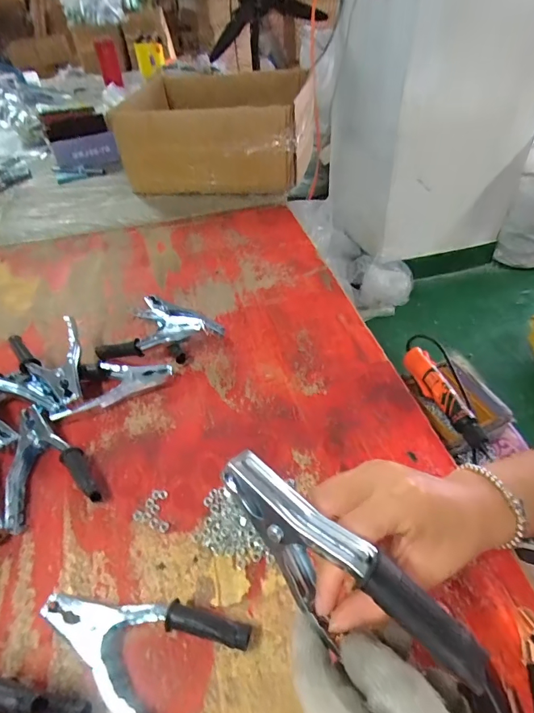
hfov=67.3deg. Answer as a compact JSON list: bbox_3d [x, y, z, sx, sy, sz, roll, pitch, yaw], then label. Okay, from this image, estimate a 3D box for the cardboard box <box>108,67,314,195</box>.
[{"bbox_3d":[-0.118,-0.551,0.970,0.449,0.164,0.360,5,45,10],"label":"cardboard box"}]

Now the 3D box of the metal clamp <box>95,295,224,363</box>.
[{"bbox_3d":[-0.134,-0.048,0.532,0.146,0.053,0.124,6,45,12],"label":"metal clamp"}]

